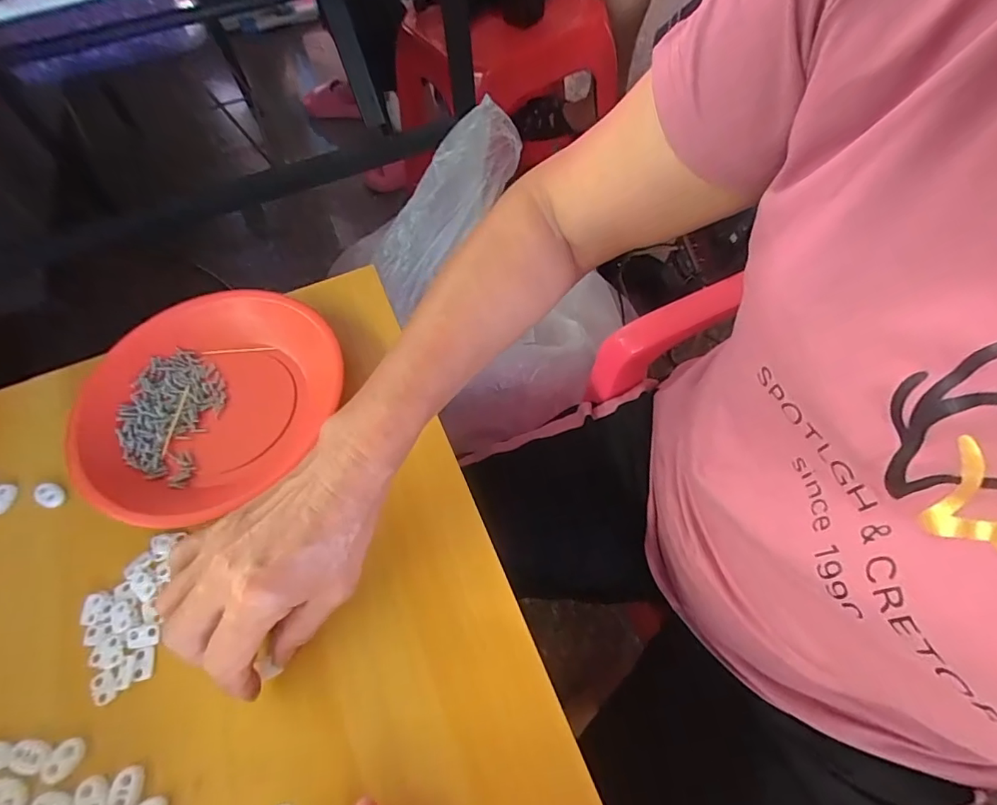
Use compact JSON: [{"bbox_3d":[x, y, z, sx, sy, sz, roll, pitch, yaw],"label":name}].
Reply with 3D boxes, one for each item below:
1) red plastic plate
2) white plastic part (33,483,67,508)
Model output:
[{"bbox_3d":[-0.221,-0.006,0.384,0.179,0.028,0.190,-2,59,3],"label":"red plastic plate"},{"bbox_3d":[-0.327,0.067,0.361,0.026,0.004,0.016,17,62,13],"label":"white plastic part"}]

